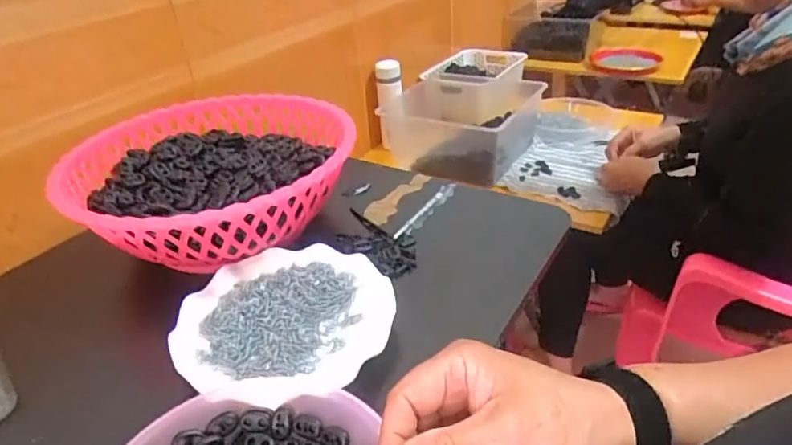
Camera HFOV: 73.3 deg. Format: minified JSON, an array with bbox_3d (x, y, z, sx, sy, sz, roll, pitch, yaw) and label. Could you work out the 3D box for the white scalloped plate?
[{"bbox_3d":[-0.095,0.082,0.469,0.179,0.023,0.173,-3,33,2],"label":"white scalloped plate"}]

